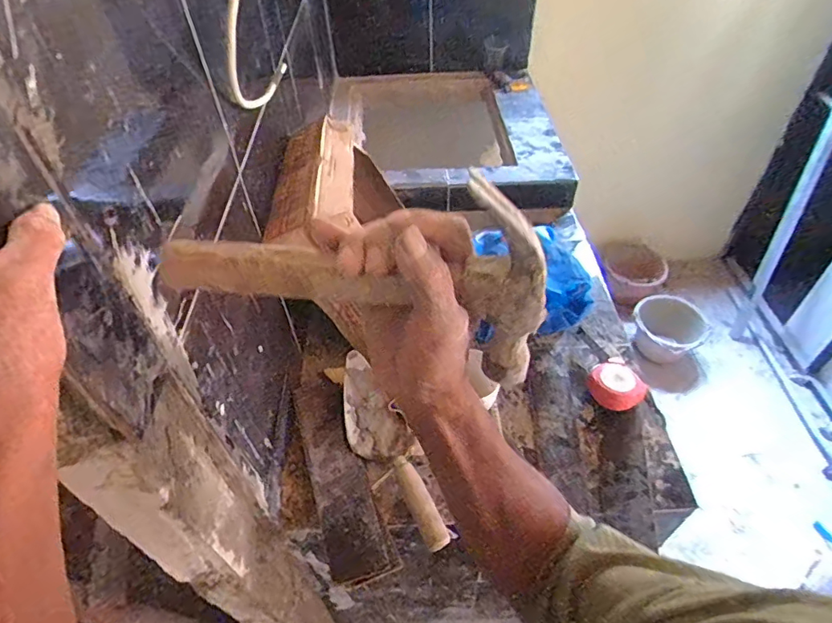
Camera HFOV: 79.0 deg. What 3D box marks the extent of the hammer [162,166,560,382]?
[{"bbox_3d":[-0.042,-0.017,0.301,0.230,0.117,0.039,2,47,6],"label":"hammer"}]

